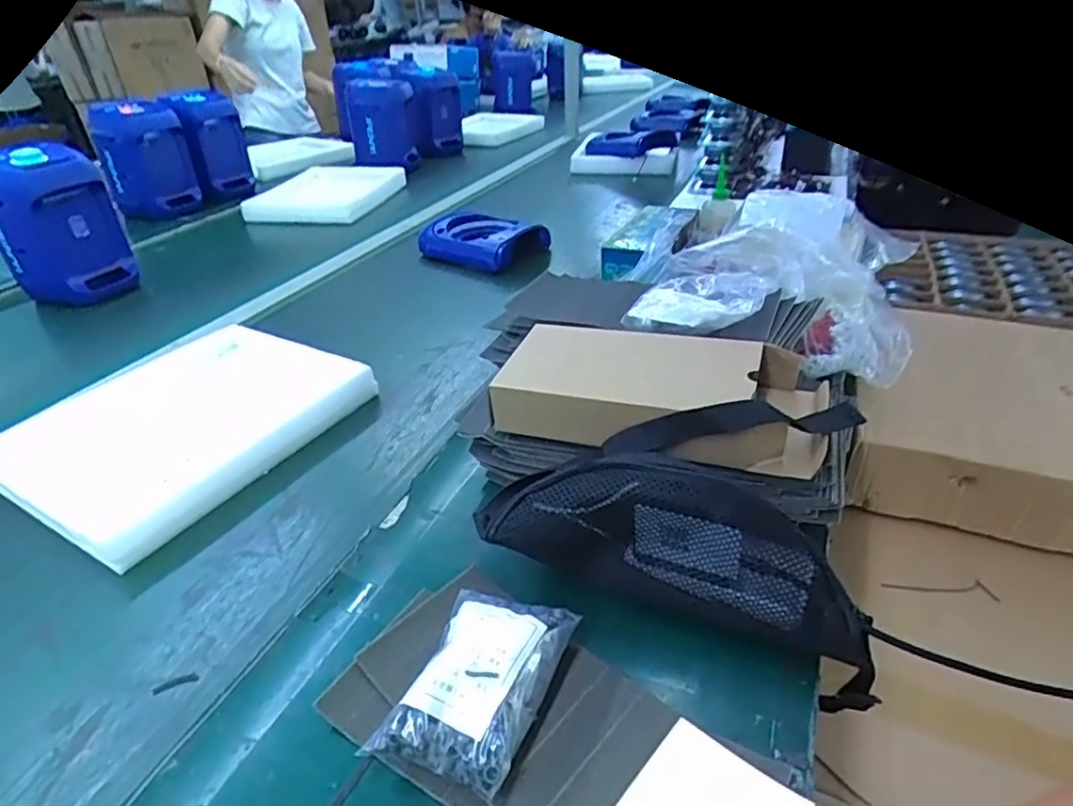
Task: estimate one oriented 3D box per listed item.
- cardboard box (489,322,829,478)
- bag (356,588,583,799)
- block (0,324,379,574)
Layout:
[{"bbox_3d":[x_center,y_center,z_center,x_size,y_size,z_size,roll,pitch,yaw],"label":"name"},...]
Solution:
[{"bbox_3d":[0.120,-0.012,0.604,0.302,0.065,0.142,12,38,19],"label":"cardboard box"},{"bbox_3d":[-0.042,0.192,0.434,0.098,0.051,0.136,12,37,24],"label":"bag"},{"bbox_3d":[-0.430,0.028,0.768,0.319,0.054,0.364,18,39,31],"label":"block"}]

